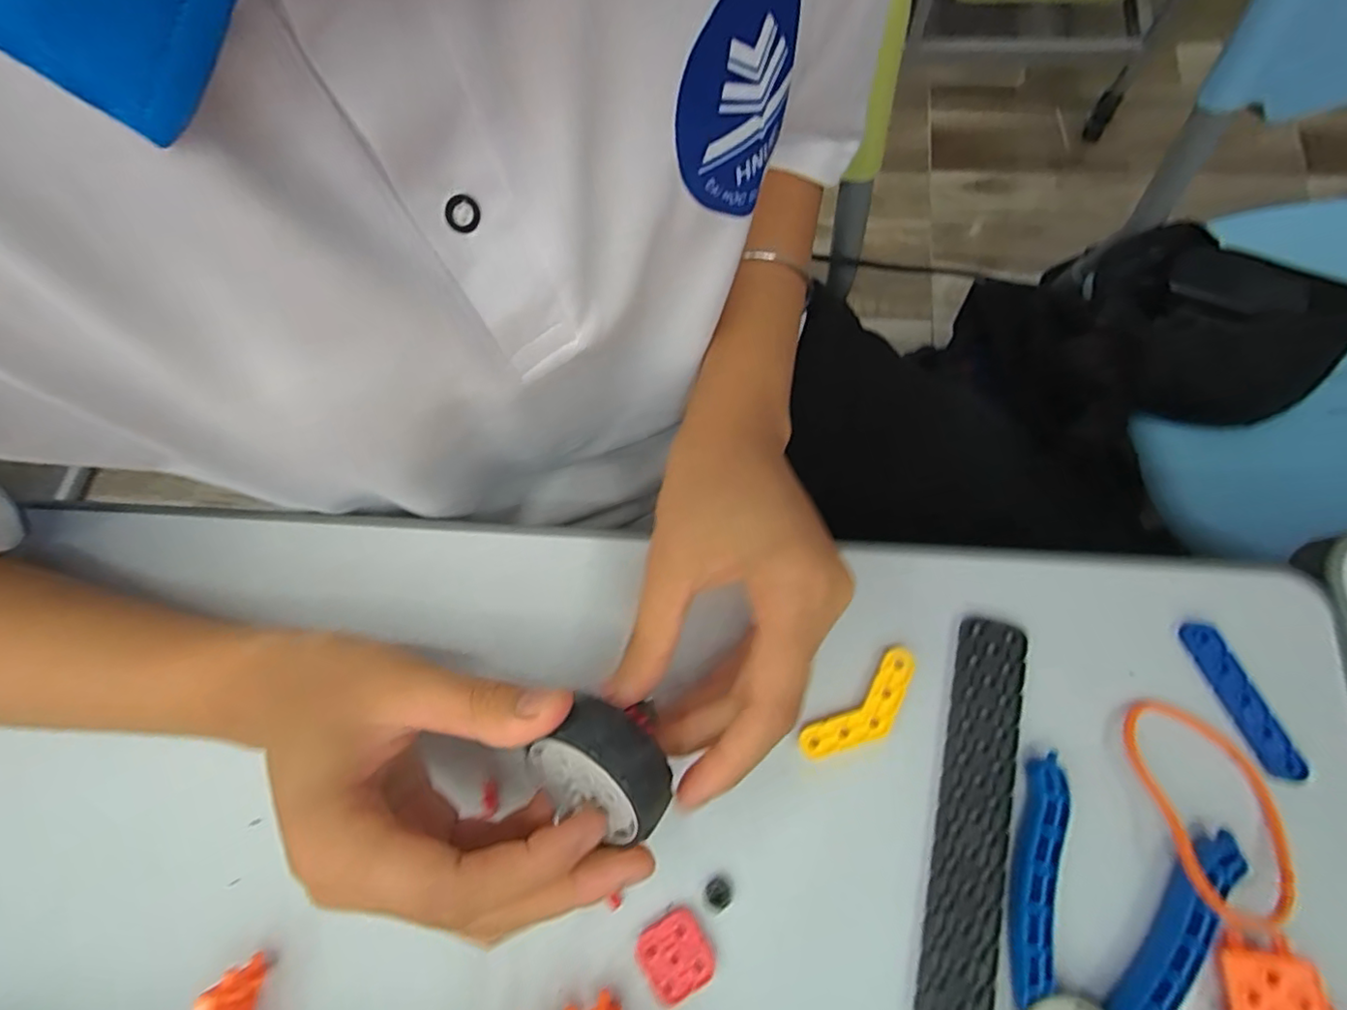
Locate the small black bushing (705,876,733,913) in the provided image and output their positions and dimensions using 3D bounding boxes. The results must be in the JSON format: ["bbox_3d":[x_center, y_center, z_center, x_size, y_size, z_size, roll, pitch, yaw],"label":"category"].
[{"bbox_3d":[0.017,0.150,0.229,0.010,0.004,0.010,-2,73,5],"label":"small black bushing"}]

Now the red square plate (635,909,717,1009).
[{"bbox_3d":[0.001,0.169,0.223,0.025,0.004,0.025,-30,73,-4],"label":"red square plate"}]

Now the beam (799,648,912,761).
[{"bbox_3d":[0.077,0.084,0.240,0.057,0.006,0.021,-40,74,-7],"label":"beam"}]

